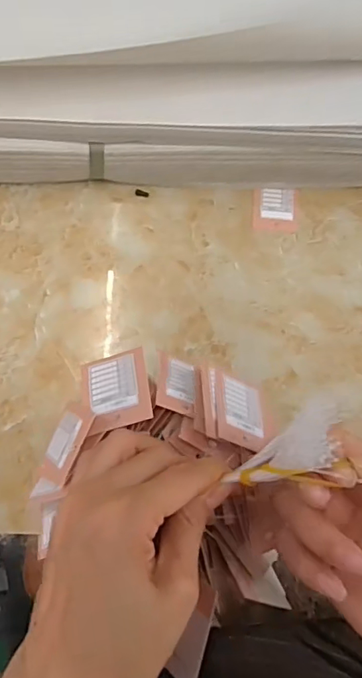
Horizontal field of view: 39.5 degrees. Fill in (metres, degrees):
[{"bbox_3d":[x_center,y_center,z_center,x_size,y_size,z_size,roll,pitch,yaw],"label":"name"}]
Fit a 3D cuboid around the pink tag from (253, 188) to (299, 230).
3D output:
[{"bbox_3d":[0.080,-0.109,0.424,0.038,0.004,0.035,2,84,-7],"label":"pink tag"}]

